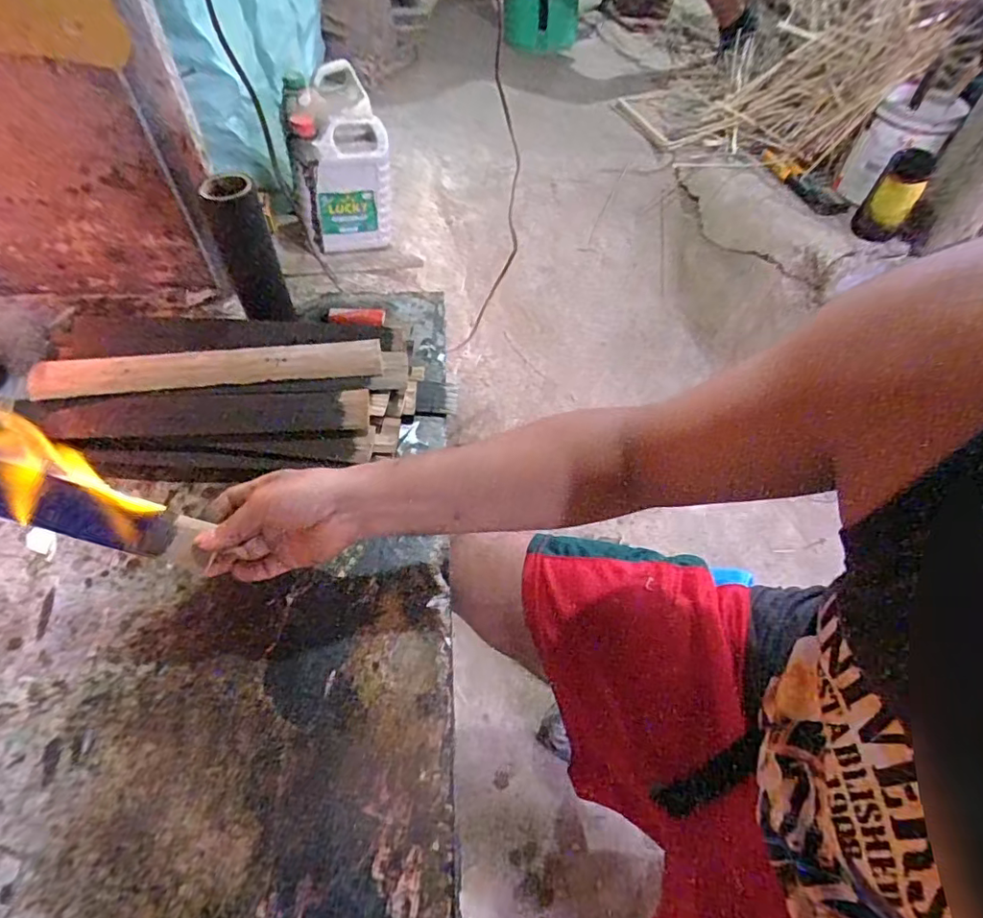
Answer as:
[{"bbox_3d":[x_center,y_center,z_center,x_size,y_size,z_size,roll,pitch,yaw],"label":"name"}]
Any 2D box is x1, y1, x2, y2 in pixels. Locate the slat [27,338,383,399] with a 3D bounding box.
[{"bbox_3d":[-0.292,-0.097,0.583,0.347,0.009,0.043,-5,75,-6],"label":"slat"}]

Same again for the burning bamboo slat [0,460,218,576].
[{"bbox_3d":[-0.392,0.014,0.417,0.353,0.024,0.039,18,52,-6],"label":"burning bamboo slat"}]

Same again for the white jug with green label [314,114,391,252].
[{"bbox_3d":[-0.264,-0.521,1.086,0.145,0.211,0.085,-5,54,-2],"label":"white jug with green label"}]

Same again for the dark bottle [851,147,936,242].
[{"bbox_3d":[0.805,-0.520,1.131,0.088,0.181,0.106,33,58,21],"label":"dark bottle"}]

